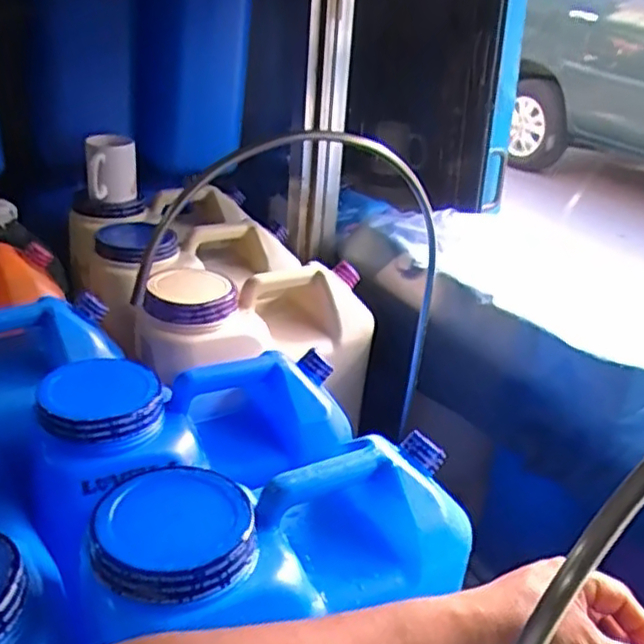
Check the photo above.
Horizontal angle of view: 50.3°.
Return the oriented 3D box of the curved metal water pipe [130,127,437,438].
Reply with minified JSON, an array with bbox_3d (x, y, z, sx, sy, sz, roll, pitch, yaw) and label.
[{"bbox_3d":[-0.016,-0.036,0.694,0.356,0.310,0.041,-11,30,-29],"label":"curved metal water pipe"}]

